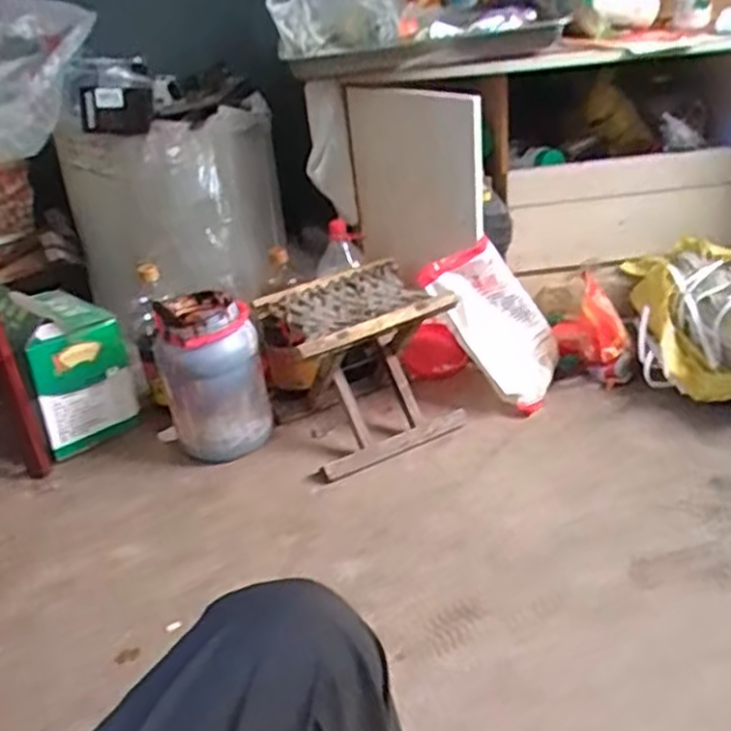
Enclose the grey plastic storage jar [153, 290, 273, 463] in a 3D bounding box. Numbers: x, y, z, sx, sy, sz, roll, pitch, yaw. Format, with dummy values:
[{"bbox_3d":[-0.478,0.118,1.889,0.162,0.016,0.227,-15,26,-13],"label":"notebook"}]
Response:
[{"bbox_3d":[-0.262,0.020,1.278,0.165,0.260,0.171,-14,32,-13],"label":"grey plastic storage jar"}]

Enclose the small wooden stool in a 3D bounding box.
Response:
[{"bbox_3d":[-0.001,-0.003,1.272,0.266,0.258,0.209,-19,33,-17],"label":"small wooden stool"}]

